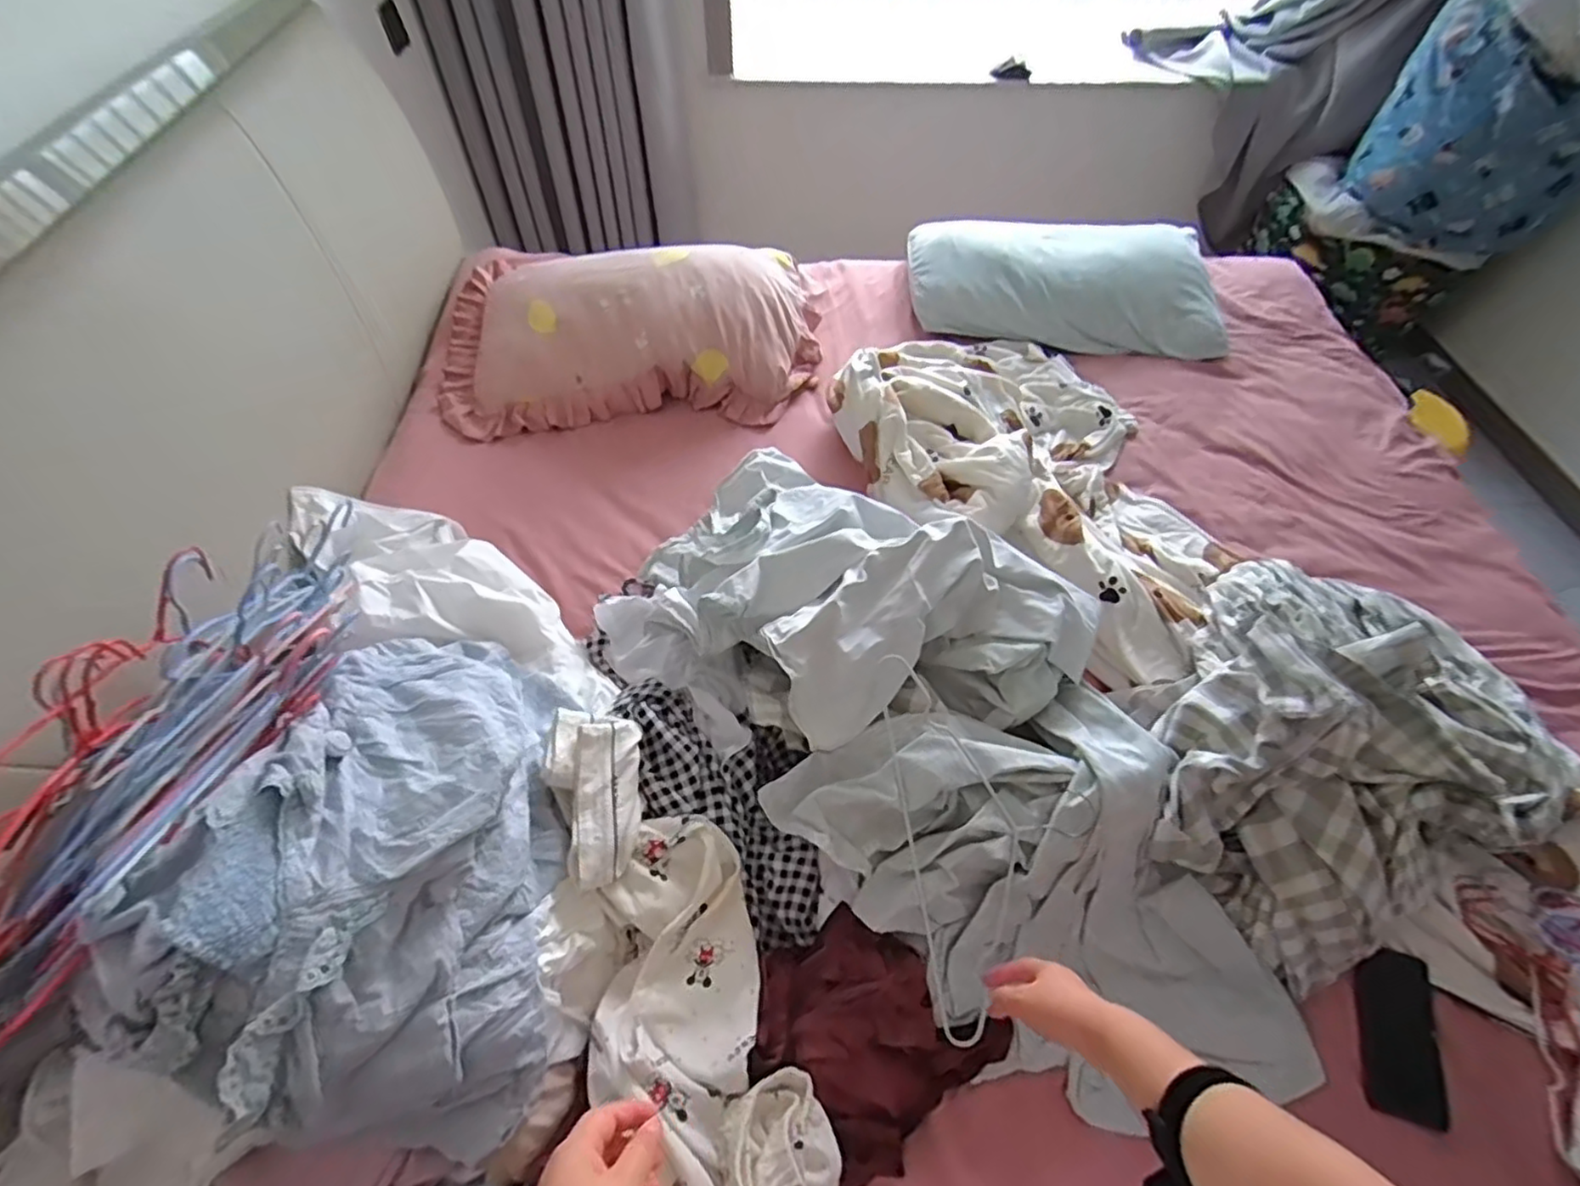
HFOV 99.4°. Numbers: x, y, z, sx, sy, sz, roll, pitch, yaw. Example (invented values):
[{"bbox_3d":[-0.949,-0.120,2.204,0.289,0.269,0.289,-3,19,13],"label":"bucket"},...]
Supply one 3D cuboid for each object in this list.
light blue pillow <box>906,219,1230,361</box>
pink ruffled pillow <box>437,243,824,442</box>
[{"bbox_3d":[0.593,-0.683,1.445,0.666,0.133,0.339,4,55,1],"label":"light blue pillow"},{"bbox_3d":[-0.303,-0.533,1.295,0.723,0.161,0.499,-2,55,-3],"label":"pink ruffled pillow"}]

